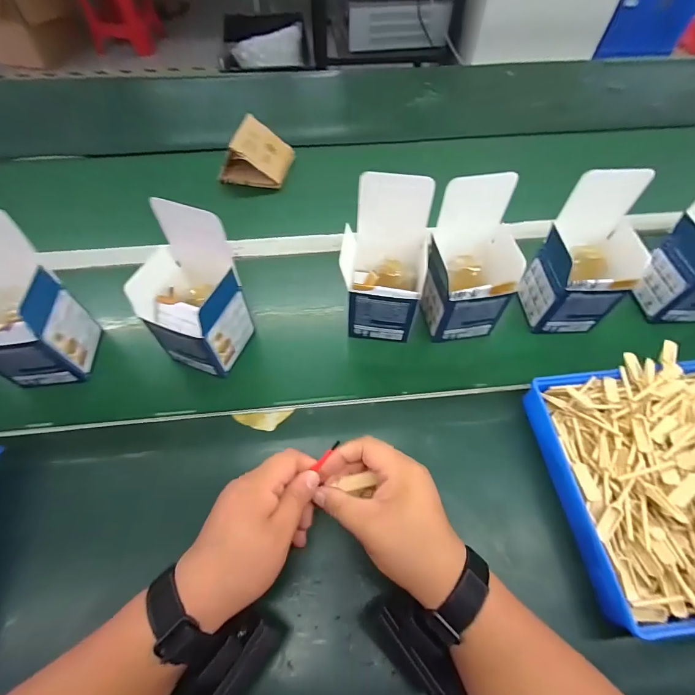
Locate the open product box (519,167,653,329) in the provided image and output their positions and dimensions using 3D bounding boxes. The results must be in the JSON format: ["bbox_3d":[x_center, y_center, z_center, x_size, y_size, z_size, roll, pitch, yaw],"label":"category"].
[{"bbox_3d":[0.289,-0.103,0.440,0.097,0.170,0.095,1,59,1],"label":"open product box"}]

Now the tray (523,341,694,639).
[{"bbox_3d":[0.365,0.116,0.358,0.314,0.054,0.234,-8,59,-5],"label":"tray"}]

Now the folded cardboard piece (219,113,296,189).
[{"bbox_3d":[-0.162,-0.341,0.640,0.104,0.078,0.093,13,60,8],"label":"folded cardboard piece"}]

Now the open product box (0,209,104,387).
[{"bbox_3d":[-0.370,-0.045,0.402,0.093,0.170,0.109,-6,59,-3],"label":"open product box"}]

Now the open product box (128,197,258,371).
[{"bbox_3d":[-0.178,-0.058,0.405,0.091,0.170,0.092,18,61,11],"label":"open product box"}]

